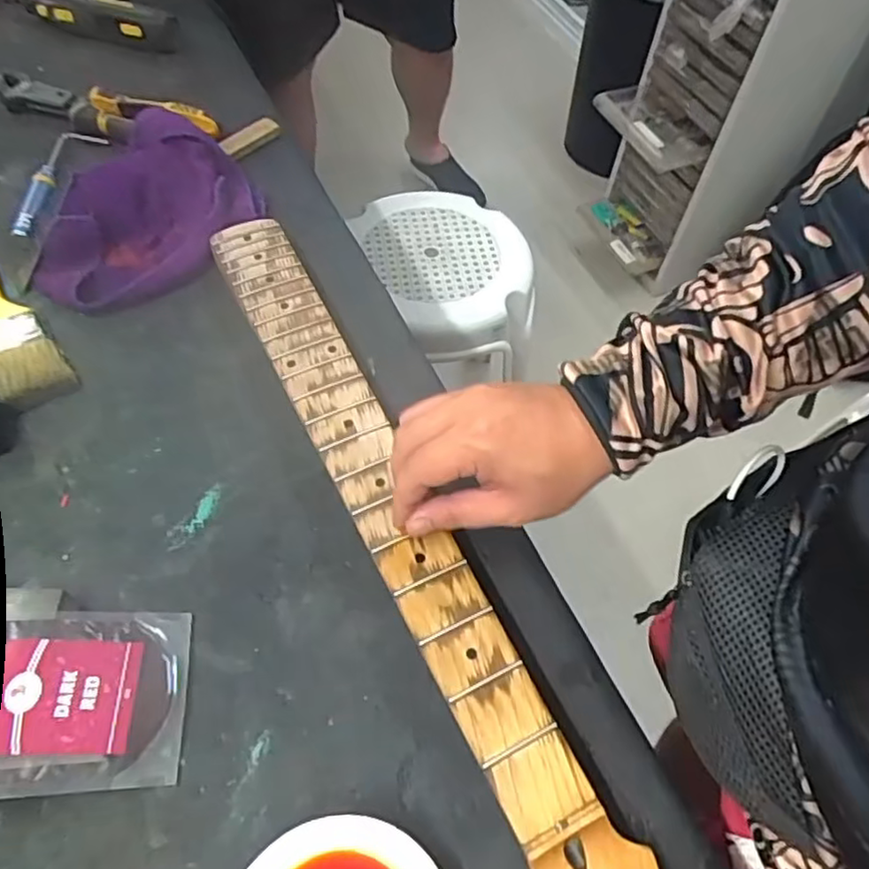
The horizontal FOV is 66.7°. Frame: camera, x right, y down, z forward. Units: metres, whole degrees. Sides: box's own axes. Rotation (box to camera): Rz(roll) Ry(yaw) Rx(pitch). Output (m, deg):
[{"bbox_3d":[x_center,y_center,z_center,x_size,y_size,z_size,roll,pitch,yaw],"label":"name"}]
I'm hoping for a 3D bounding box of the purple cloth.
[{"bbox_3d":[-0.224,-0.182,0.540,0.132,0.044,0.199,15,58,5],"label":"purple cloth"}]

